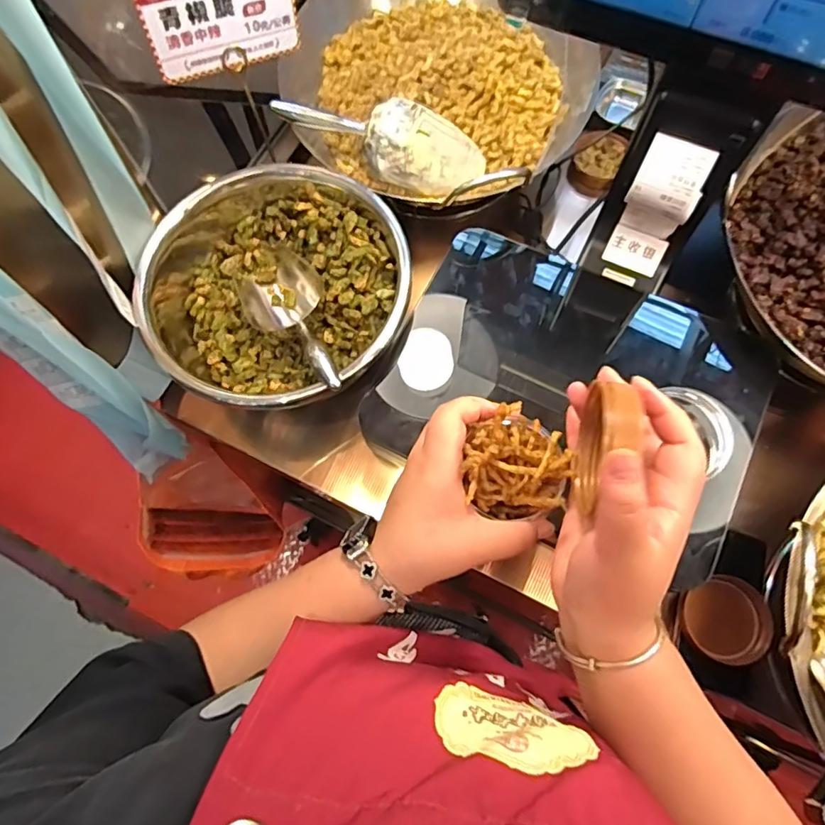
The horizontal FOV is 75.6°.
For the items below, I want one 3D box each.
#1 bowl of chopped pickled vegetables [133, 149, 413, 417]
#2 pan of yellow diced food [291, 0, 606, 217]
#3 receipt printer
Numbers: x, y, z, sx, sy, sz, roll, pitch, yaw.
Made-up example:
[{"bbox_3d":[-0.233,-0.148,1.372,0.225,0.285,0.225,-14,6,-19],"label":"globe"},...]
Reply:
[{"bbox_3d":[-0.162,-0.143,0.611,0.315,0.094,0.277,37,76,14],"label":"bowl of chopped pickled vegetables"},{"bbox_3d":[0.035,-0.432,0.666,0.331,0.116,0.298,-4,70,1],"label":"pan of yellow diced food"},{"bbox_3d":[0.240,-0.206,0.513,0.090,0.173,0.068,24,73,10],"label":"receipt printer"}]

